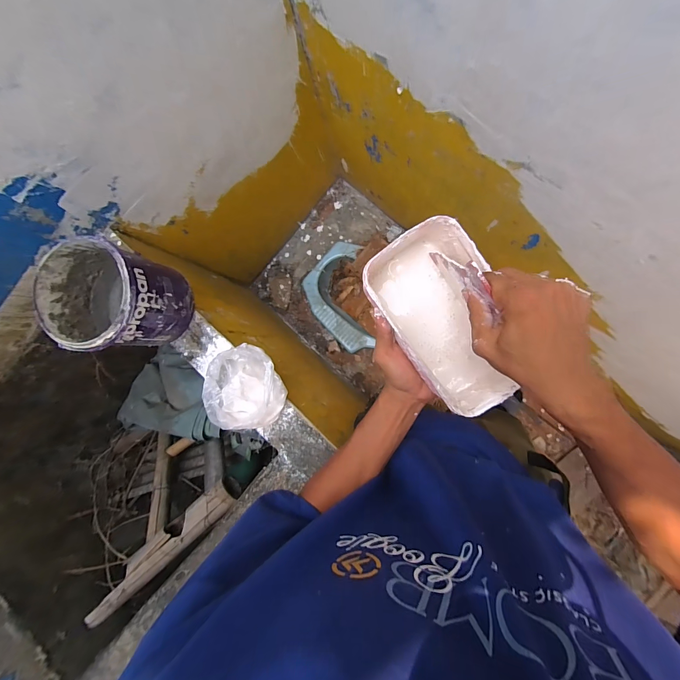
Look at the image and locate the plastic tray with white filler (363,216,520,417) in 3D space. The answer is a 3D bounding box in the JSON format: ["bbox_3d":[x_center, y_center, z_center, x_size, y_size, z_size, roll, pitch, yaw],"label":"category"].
[{"bbox_3d":[0.103,-0.019,0.351,0.106,0.084,0.187,-21,92,7],"label":"plastic tray with white filler"}]

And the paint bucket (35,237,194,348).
[{"bbox_3d":[-0.415,-0.076,0.626,0.181,0.182,0.179,0,87,9],"label":"paint bucket"}]

